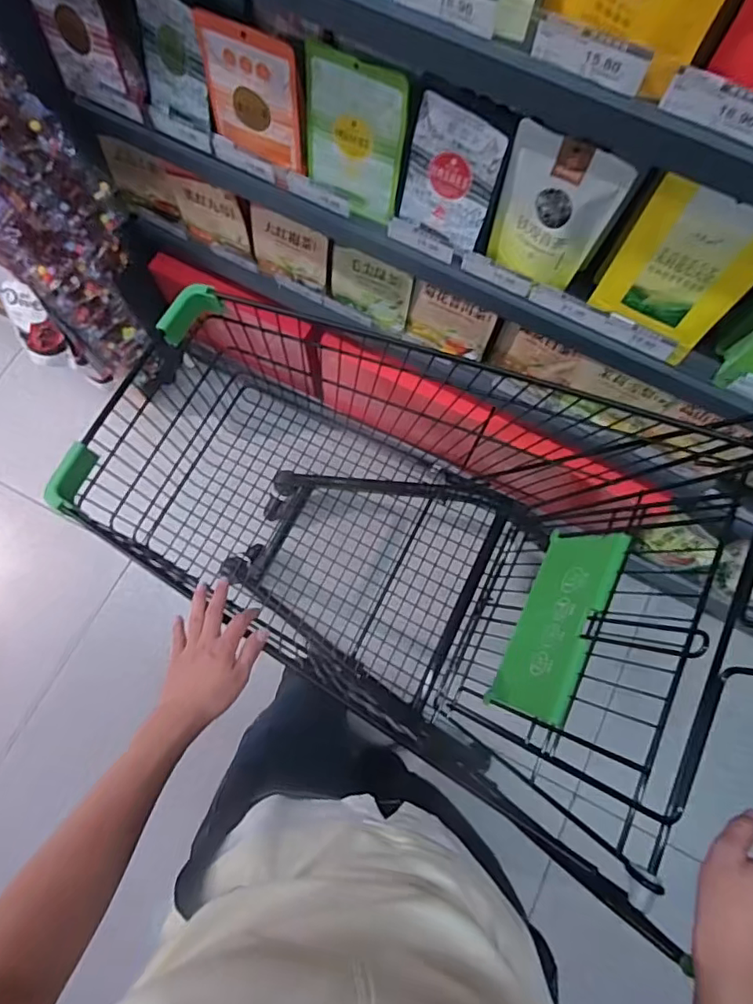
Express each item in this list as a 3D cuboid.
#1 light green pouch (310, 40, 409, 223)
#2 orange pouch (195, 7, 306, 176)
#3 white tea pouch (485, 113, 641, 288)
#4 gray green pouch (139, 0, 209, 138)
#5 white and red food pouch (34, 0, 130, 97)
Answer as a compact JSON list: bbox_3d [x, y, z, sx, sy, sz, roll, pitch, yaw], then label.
[{"bbox_3d":[-0.031,-0.461,0.707,0.131,0.172,0.043,29,76,6],"label":"light green pouch"},{"bbox_3d":[-0.157,-0.513,0.702,0.130,0.155,0.024,25,76,5],"label":"orange pouch"},{"bbox_3d":[0.207,-0.340,0.668,0.137,0.176,0.041,26,76,5],"label":"white tea pouch"},{"bbox_3d":[-0.271,-0.584,0.744,0.119,0.162,0.024,34,64,4],"label":"gray green pouch"},{"bbox_3d":[-0.402,-0.629,0.748,0.105,0.154,0.015,24,66,2],"label":"white and red food pouch"}]

